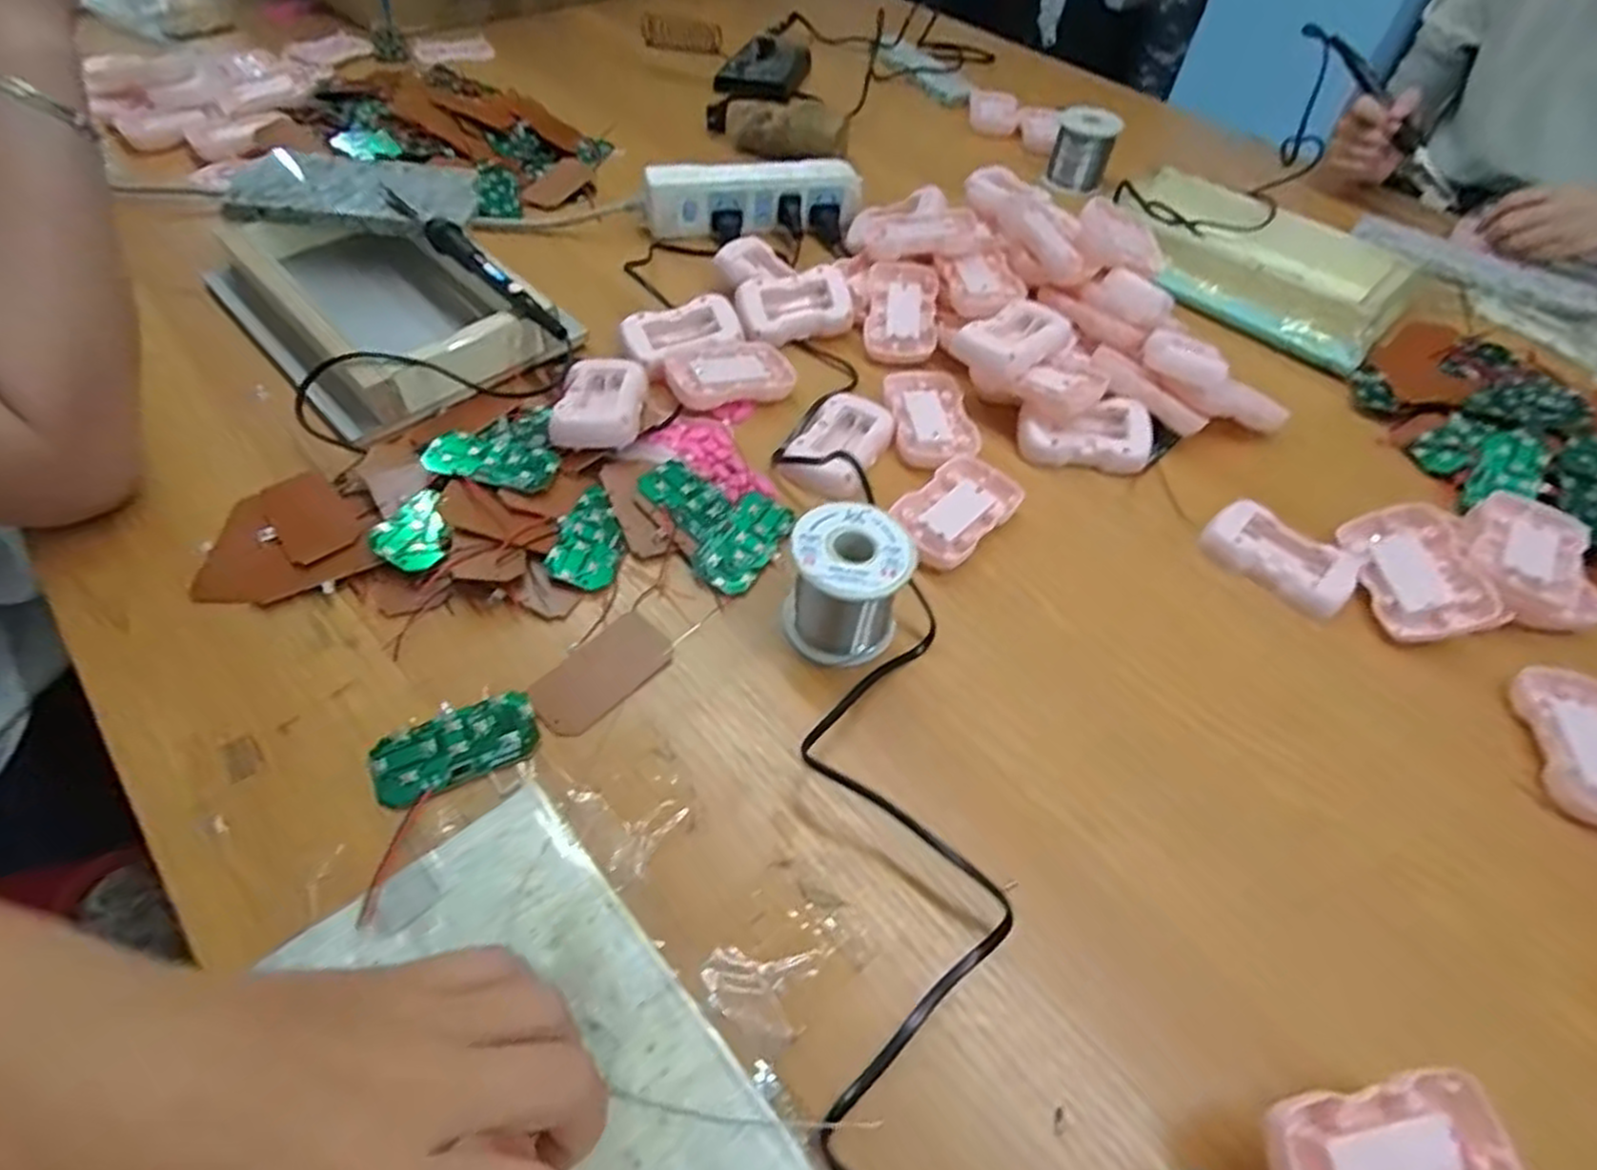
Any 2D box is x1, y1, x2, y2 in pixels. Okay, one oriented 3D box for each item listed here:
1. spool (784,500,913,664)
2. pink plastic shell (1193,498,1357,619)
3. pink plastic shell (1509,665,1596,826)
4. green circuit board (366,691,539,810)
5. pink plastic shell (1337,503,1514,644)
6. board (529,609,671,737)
[{"bbox_3d":[0.025,-0.001,0.402,0.061,0.061,0.061,2,53,-3],"label":"spool"},{"bbox_3d":[0.300,-0.017,0.474,0.085,0.021,0.049,37,59,21],"label":"pink plastic shell"},{"bbox_3d":[0.418,0.086,0.400,0.056,0.020,0.087,9,53,2],"label":"pink plastic shell"},{"bbox_3d":[-0.164,0.077,0.361,0.074,0.005,0.038,-19,57,-18],"label":"green circuit board"},{"bbox_3d":[0.372,-0.008,0.458,0.058,0.019,0.089,-12,54,21],"label":"pink plastic shell"},{"bbox_3d":[-0.102,0.045,0.393,0.040,0.005,0.073,39,59,22],"label":"board"}]

